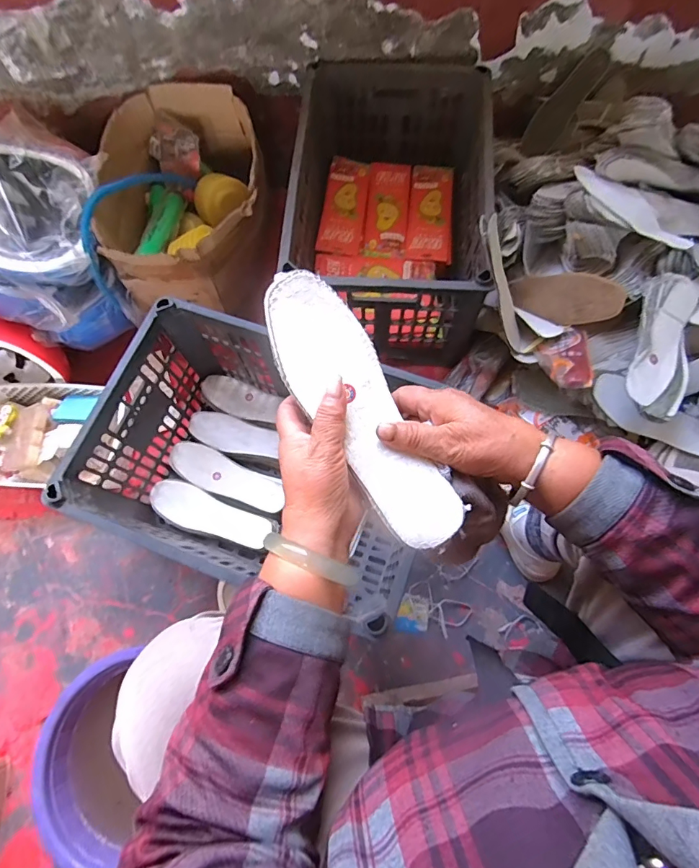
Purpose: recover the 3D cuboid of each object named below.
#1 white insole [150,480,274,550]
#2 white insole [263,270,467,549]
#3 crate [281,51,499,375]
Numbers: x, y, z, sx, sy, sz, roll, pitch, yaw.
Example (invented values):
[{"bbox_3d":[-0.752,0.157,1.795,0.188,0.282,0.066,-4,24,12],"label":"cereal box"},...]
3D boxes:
[{"bbox_3d":[-0.252,0.143,0.796,0.224,0.011,0.068,17,77,5],"label":"white insole"},{"bbox_3d":[0.004,-0.020,0.342,0.069,0.012,0.232,-29,84,1],"label":"white insole"},{"bbox_3d":[0.081,-0.446,0.876,0.336,0.247,0.532,4,72,3],"label":"crate"}]

